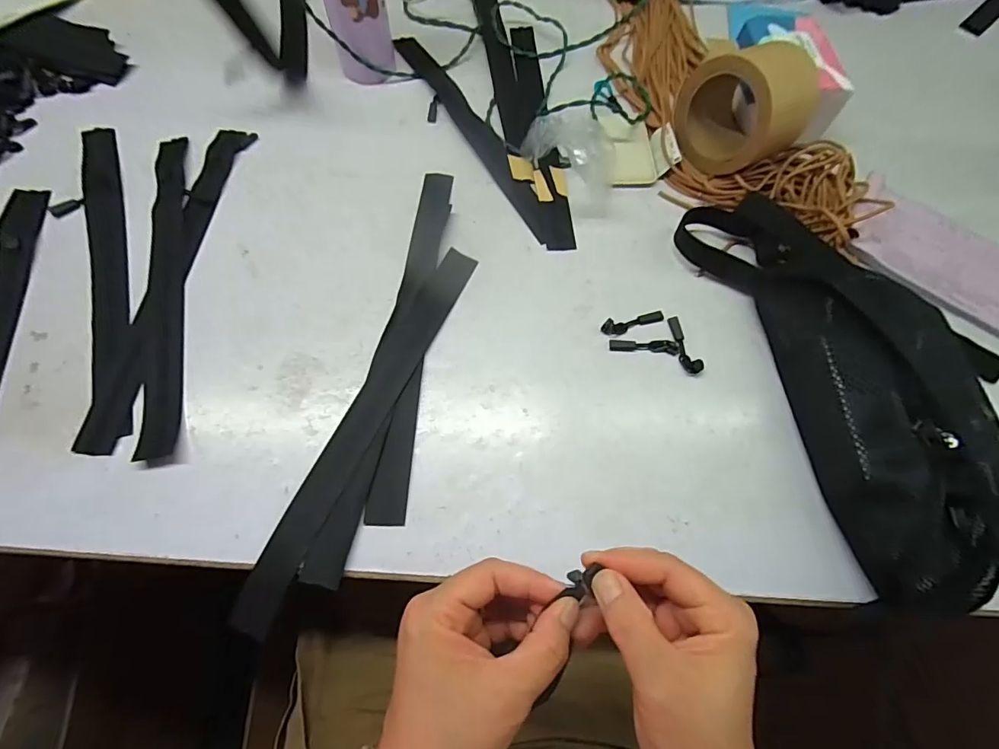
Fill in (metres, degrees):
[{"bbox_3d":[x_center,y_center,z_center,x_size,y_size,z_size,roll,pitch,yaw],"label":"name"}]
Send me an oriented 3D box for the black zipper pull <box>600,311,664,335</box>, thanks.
[{"bbox_3d":[0.125,-0.049,0.427,0.062,0.007,0.014,-12,69,-8],"label":"black zipper pull"}]

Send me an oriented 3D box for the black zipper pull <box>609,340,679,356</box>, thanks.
[{"bbox_3d":[0.132,-0.027,0.420,0.061,0.004,0.014,6,67,-1],"label":"black zipper pull"}]

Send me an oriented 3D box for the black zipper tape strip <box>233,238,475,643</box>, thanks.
[{"bbox_3d":[-0.109,0.031,0.381,0.037,0.005,0.347,22,68,6],"label":"black zipper tape strip"}]

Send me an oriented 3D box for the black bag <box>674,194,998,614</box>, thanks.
[{"bbox_3d":[0.300,-0.020,0.386,0.157,0.077,0.357,-15,69,-9],"label":"black bag"}]

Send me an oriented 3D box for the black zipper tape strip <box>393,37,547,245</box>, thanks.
[{"bbox_3d":[-0.031,-0.279,0.516,0.034,0.004,0.338,-27,71,-13],"label":"black zipper tape strip"}]

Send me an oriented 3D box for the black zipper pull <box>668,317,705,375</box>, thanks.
[{"bbox_3d":[0.168,-0.028,0.419,0.016,0.005,0.058,-13,69,-8],"label":"black zipper pull"}]

